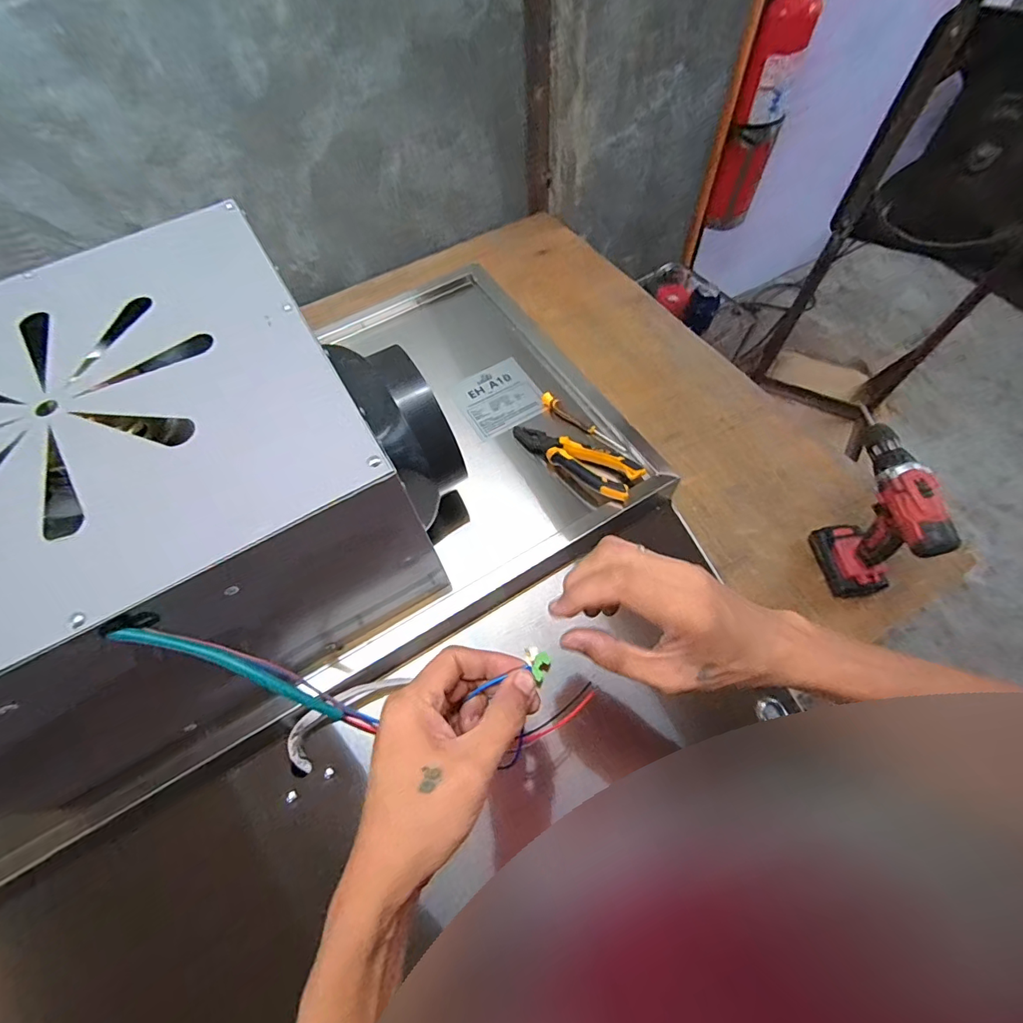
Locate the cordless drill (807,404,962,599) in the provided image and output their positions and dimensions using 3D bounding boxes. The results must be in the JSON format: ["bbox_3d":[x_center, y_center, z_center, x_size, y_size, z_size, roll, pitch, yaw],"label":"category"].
[{"bbox_3d":[0.512,0.005,0.669,0.069,0.209,0.185,-1,63,3],"label":"cordless drill"}]

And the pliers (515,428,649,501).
[{"bbox_3d":[0.068,-0.061,0.547,0.159,0.030,0.052,26,68,15],"label":"pliers"}]

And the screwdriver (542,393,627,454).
[{"bbox_3d":[0.089,-0.111,0.582,0.125,0.013,0.015,36,70,19],"label":"screwdriver"}]

